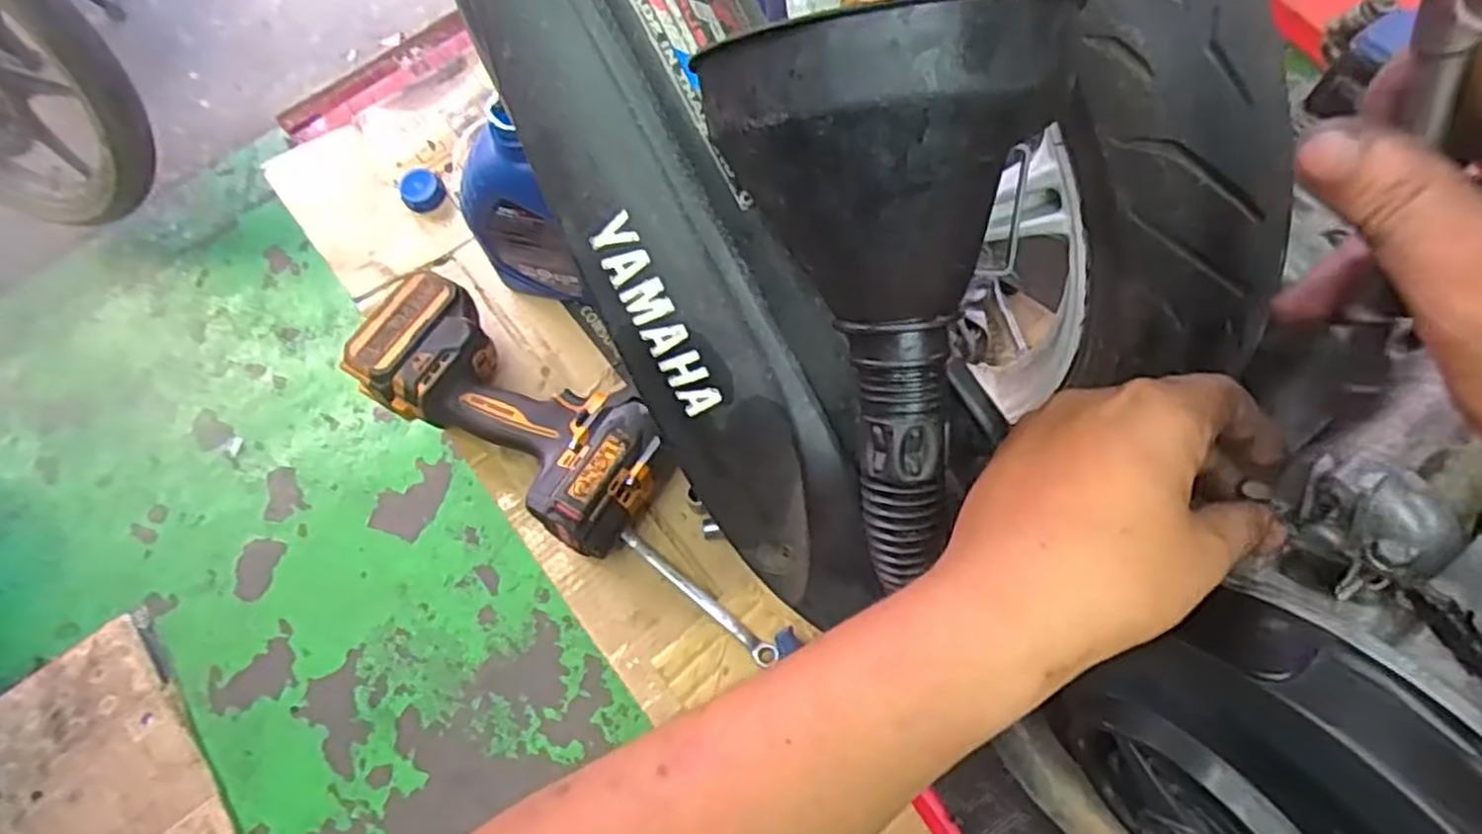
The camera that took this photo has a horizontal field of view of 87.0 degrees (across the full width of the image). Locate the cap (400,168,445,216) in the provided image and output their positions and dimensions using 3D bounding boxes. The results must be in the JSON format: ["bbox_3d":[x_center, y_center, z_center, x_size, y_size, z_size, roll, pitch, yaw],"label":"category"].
[{"bbox_3d":[-0.321,-0.228,0.785,0.042,0.025,0.038,-44,77,-10],"label":"cap"}]

